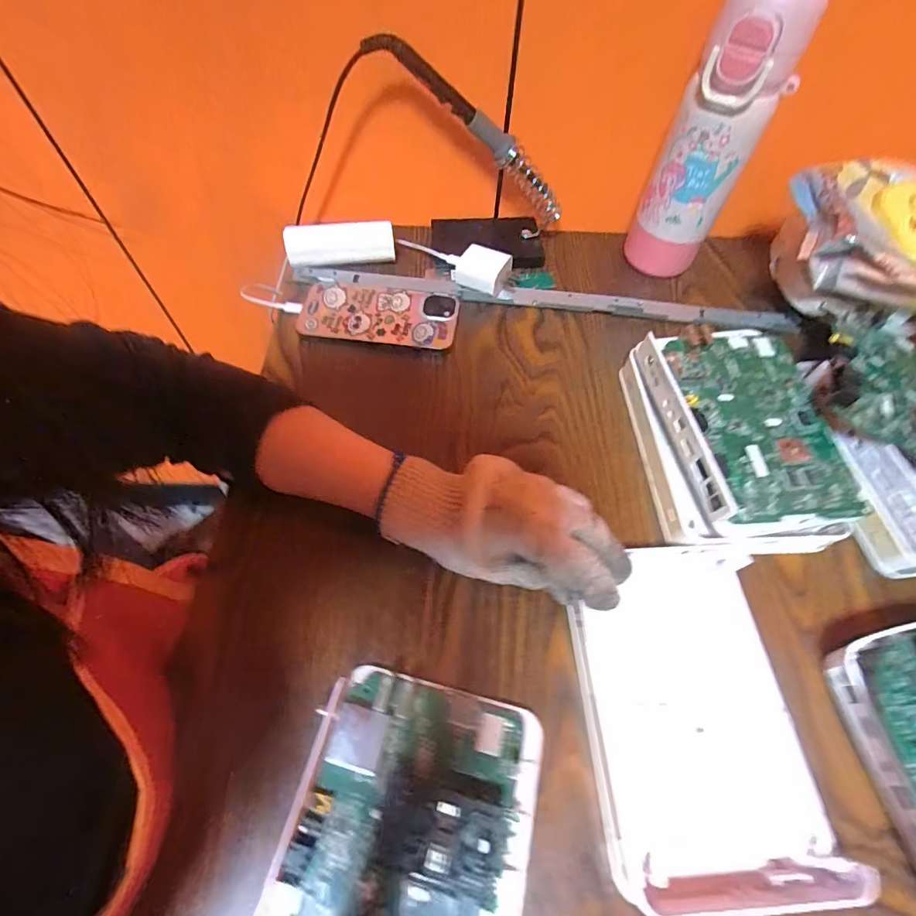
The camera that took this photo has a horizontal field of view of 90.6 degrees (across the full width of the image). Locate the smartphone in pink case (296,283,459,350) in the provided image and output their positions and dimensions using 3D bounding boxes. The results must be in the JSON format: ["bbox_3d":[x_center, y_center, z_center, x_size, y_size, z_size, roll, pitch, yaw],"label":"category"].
[{"bbox_3d":[-0.077,-0.138,0.435,0.150,0.012,0.072,8,60,2],"label":"smartphone in pink case"}]

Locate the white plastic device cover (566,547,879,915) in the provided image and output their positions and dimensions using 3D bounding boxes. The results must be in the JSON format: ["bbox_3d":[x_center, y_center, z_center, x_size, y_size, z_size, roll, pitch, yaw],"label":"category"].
[{"bbox_3d":[0.138,0.145,0.269,0.125,0.031,0.176,-1,61,-5],"label":"white plastic device cover"}]

